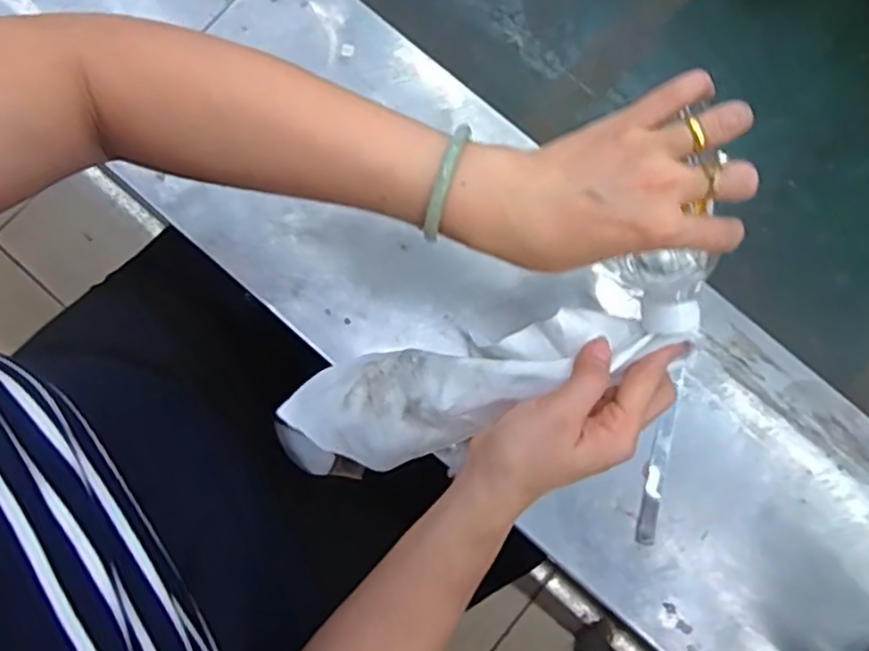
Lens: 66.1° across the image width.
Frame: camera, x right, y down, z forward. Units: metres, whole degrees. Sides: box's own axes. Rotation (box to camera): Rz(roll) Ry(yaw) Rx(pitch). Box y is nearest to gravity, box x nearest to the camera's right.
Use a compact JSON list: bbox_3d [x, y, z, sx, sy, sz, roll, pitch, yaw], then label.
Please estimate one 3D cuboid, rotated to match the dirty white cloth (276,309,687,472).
[{"bbox_3d":[0.015,0.039,0.418,0.233,0.030,0.070,-18,79,17],"label":"dirty white cloth"}]

